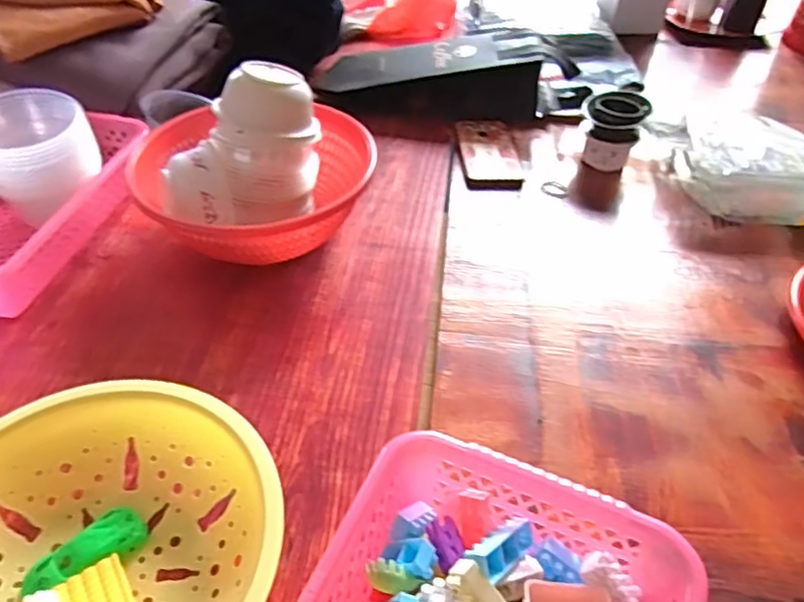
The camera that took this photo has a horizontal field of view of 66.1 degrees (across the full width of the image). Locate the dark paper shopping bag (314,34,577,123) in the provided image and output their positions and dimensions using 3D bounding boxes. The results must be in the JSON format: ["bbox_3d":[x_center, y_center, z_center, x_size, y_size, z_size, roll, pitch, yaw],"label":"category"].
[{"bbox_3d":[0.067,-0.338,0.931,0.383,0.097,0.116,4,43,2],"label":"dark paper shopping bag"}]

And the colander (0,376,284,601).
[{"bbox_3d":[-0.212,0.170,0.425,0.244,0.070,0.252,1,43,-1],"label":"colander"}]

